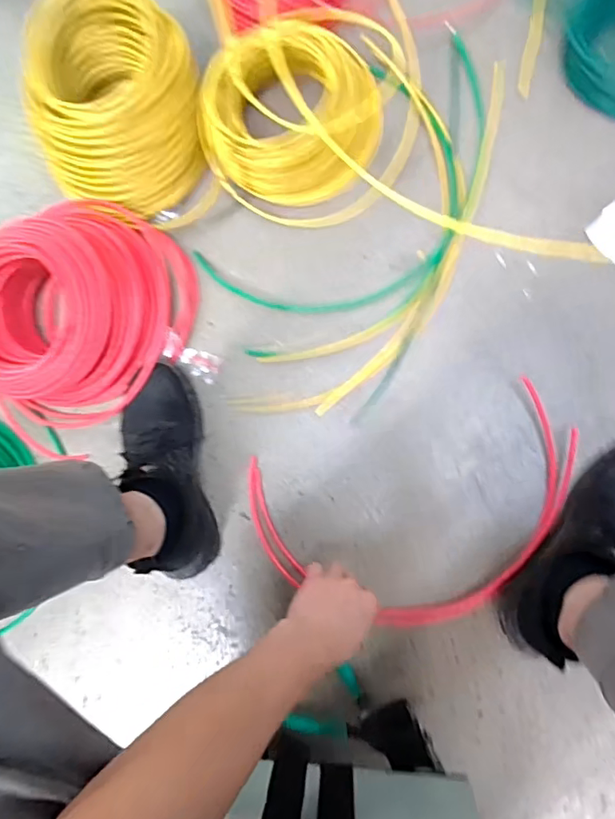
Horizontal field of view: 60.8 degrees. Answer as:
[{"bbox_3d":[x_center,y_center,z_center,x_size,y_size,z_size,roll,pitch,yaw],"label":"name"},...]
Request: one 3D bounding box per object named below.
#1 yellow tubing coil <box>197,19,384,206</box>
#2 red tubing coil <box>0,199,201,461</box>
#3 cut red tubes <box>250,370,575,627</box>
[{"bbox_3d":[-0.025,-0.373,0.664,0.214,0.099,0.189,18,90,9],"label":"yellow tubing coil"},{"bbox_3d":[-0.309,-0.124,0.687,0.314,0.122,0.254,-42,82,5],"label":"red tubing coil"},{"bbox_3d":[0.136,0.137,0.648,0.402,0.029,0.253,-18,85,7],"label":"cut red tubes"}]

